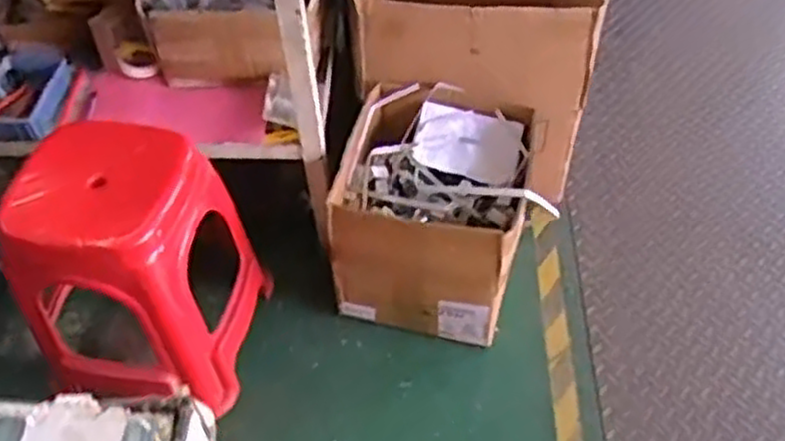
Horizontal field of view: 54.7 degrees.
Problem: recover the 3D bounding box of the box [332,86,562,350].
[{"bbox_3d":[0.087,-0.023,1.534,0.372,0.305,0.400,5,50,6],"label":"box"}]

